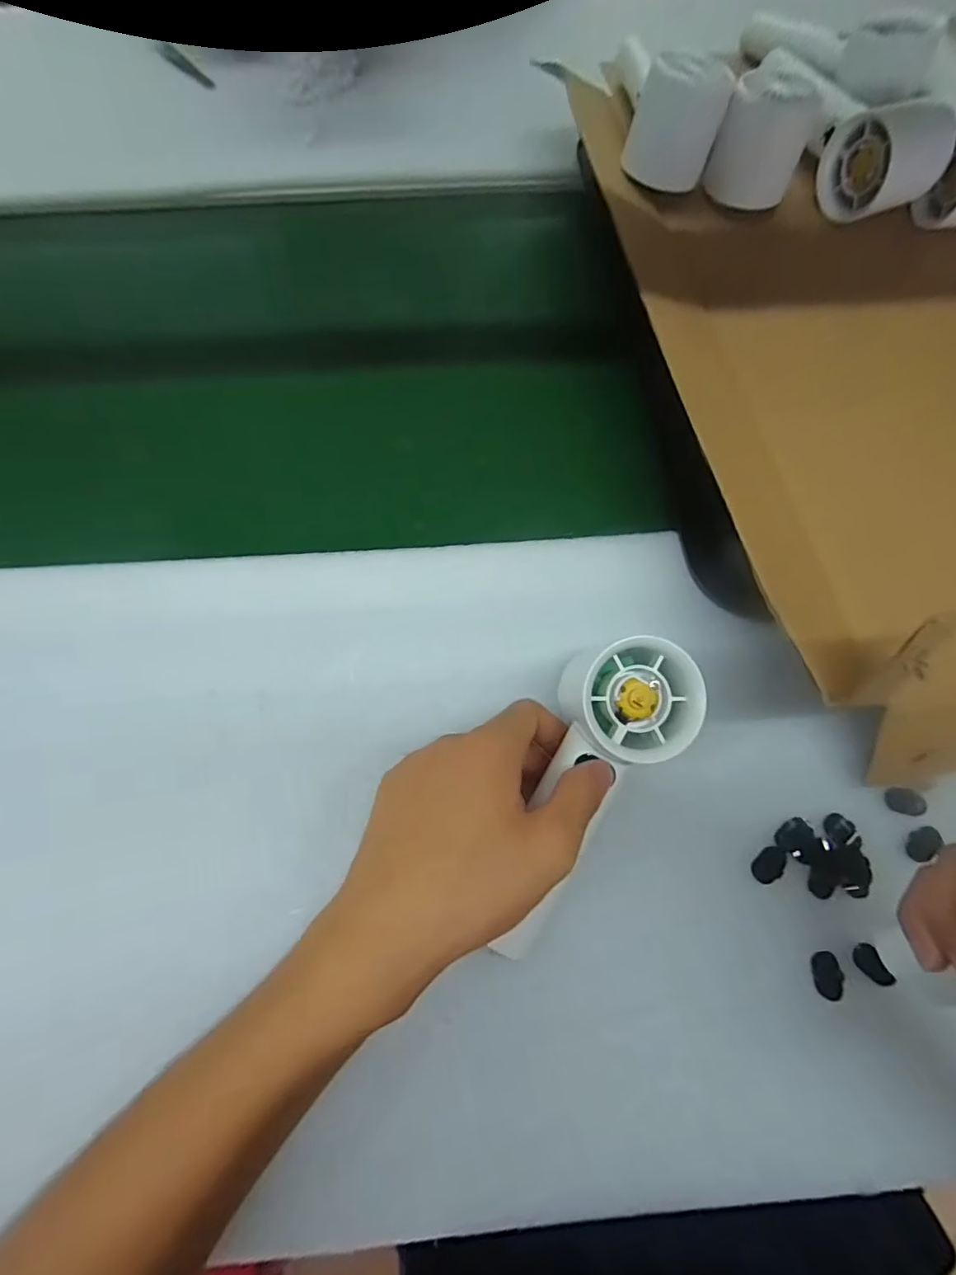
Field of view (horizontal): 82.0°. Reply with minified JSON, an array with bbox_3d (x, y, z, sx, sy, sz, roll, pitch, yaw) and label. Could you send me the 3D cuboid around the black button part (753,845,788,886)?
[{"bbox_3d":[0.147,0.114,0.276,0.019,0.004,0.013,-41,76,-13],"label":"black button part"}]

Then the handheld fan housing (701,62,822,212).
[{"bbox_3d":[0.184,-0.323,0.361,0.043,0.061,0.045,0,71,-1],"label":"handheld fan housing"}]

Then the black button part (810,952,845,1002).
[{"bbox_3d":[0.166,0.160,0.260,0.014,0.004,0.020,-10,71,-4],"label":"black button part"}]

